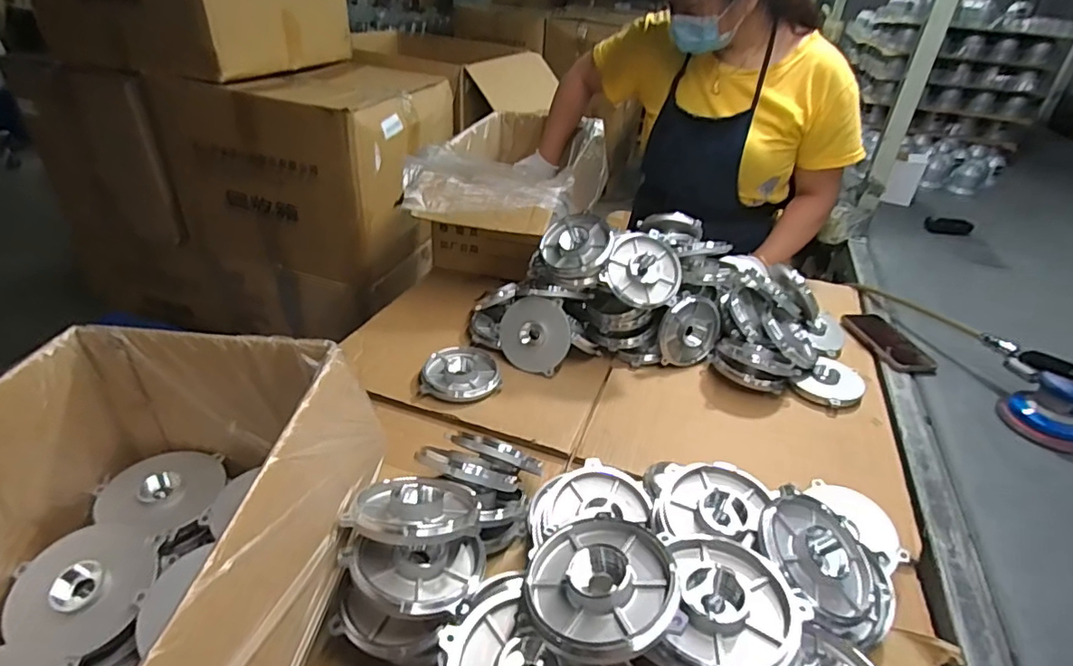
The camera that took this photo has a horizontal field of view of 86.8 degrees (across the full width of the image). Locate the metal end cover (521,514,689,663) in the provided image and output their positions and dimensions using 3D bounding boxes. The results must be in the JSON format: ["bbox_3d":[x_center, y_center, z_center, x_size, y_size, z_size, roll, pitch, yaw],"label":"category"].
[{"bbox_3d":[0.048,0.182,0.426,0.110,0.044,0.110,-8,31,6],"label":"metal end cover"}]

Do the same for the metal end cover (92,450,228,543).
[{"bbox_3d":[-0.382,0.157,0.583,0.120,0.021,0.106,15,35,15],"label":"metal end cover"}]

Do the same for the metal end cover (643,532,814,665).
[{"bbox_3d":[0.138,0.195,0.418,0.108,0.033,0.110,4,34,-2],"label":"metal end cover"}]

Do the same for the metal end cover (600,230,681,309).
[{"bbox_3d":[0.159,-0.097,0.838,0.113,0.023,0.119,19,73,-7],"label":"metal end cover"}]

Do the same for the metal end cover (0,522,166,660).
[{"bbox_3d":[-0.391,0.215,0.491,0.116,0.020,0.108,9,34,6],"label":"metal end cover"}]

